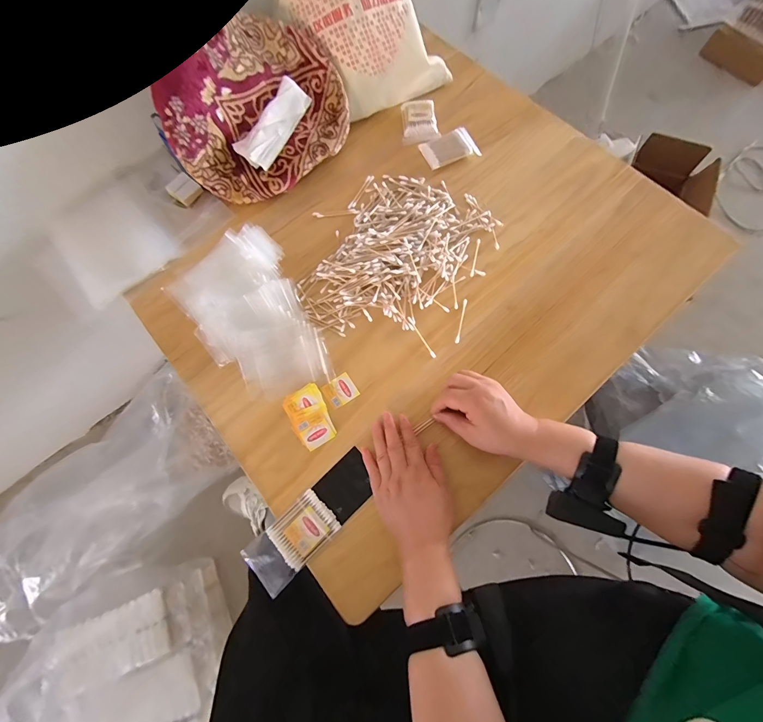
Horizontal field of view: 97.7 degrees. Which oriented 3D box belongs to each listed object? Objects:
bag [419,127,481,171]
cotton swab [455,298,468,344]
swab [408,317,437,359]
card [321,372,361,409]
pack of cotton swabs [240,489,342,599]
[{"bbox_3d":[0.119,-0.367,0.572,0.090,0.012,0.061,-23,75,-6],"label":"bag"},{"bbox_3d":[0.118,-0.060,0.491,0.007,0.004,0.073,14,75,5],"label":"cotton swab"},{"bbox_3d":[0.059,-0.035,0.486,0.006,0.004,0.072,-30,76,-7],"label":"swab"},{"bbox_3d":[-0.058,0.042,0.474,0.041,0.004,0.039,-34,76,-8],"label":"card"},{"bbox_3d":[-0.111,0.222,0.413,0.112,0.016,0.064,-42,78,-10],"label":"pack of cotton swabs"}]

